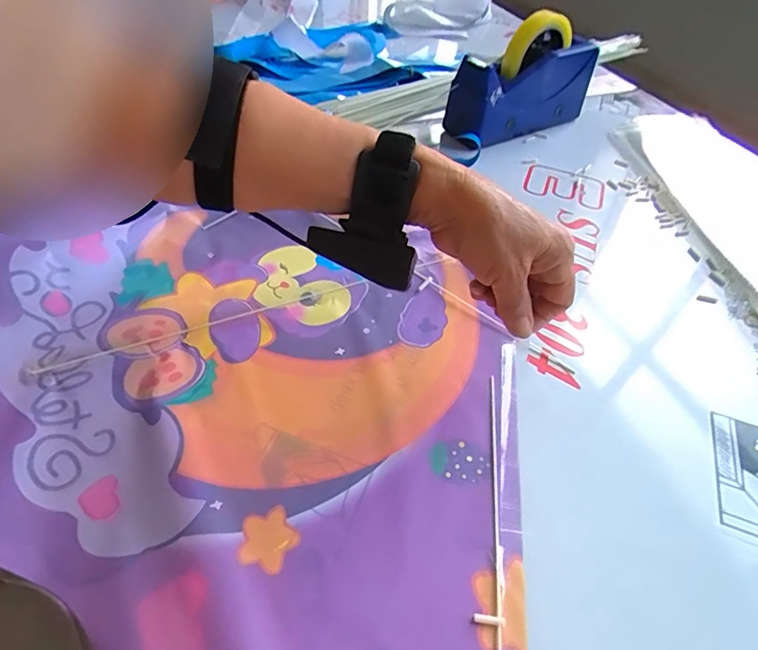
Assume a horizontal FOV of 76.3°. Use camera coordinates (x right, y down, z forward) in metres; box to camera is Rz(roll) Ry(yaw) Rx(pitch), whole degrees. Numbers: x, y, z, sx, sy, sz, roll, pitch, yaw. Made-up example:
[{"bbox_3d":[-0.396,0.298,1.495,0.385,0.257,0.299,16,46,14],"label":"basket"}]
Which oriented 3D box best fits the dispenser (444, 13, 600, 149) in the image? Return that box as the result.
[{"bbox_3d":[0.180,-0.314,0.618,0.182,0.121,0.085,-26,56,-24],"label":"dispenser"}]

